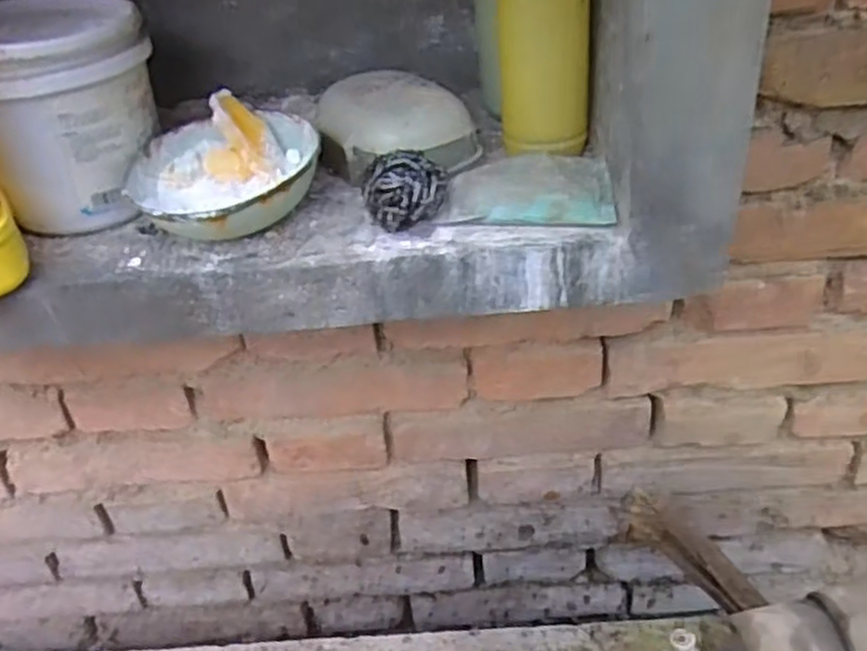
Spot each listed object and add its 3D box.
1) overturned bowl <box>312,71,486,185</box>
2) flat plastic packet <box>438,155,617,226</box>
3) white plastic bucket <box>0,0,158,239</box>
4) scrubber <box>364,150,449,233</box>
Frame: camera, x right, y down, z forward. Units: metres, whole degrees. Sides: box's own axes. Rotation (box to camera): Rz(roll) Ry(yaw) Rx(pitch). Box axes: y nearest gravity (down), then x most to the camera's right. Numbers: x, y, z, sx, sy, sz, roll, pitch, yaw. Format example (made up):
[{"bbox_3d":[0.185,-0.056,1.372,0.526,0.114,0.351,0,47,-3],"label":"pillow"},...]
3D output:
[{"bbox_3d":[-0.026,-0.142,0.542,0.108,0.050,0.091,-11,36,-5],"label":"overturned bowl"},{"bbox_3d":[0.061,-0.087,0.491,0.104,0.021,0.058,0,36,9],"label":"flat plastic packet"},{"bbox_3d":[-0.244,-0.141,0.510,0.117,0.123,0.116,-23,39,-21],"label":"white plastic bucket"},{"bbox_3d":[-0.017,-0.084,0.480,0.051,0.034,0.043,-8,36,-1],"label":"scrubber"}]

